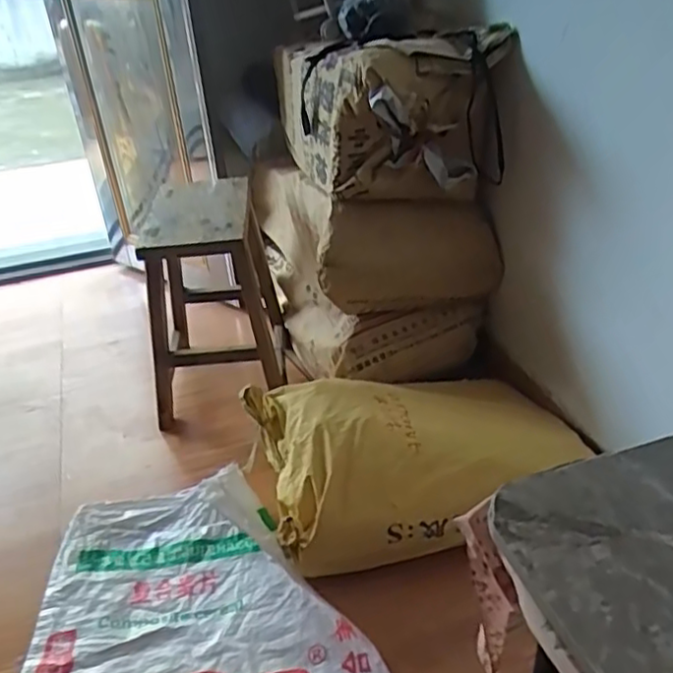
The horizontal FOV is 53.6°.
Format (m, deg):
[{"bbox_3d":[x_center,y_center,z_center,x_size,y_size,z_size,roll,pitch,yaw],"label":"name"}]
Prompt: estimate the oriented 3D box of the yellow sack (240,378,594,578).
[{"bbox_3d":[0.169,0.210,1.412,0.651,0.184,0.445,-14,34,-14],"label":"yellow sack"}]

